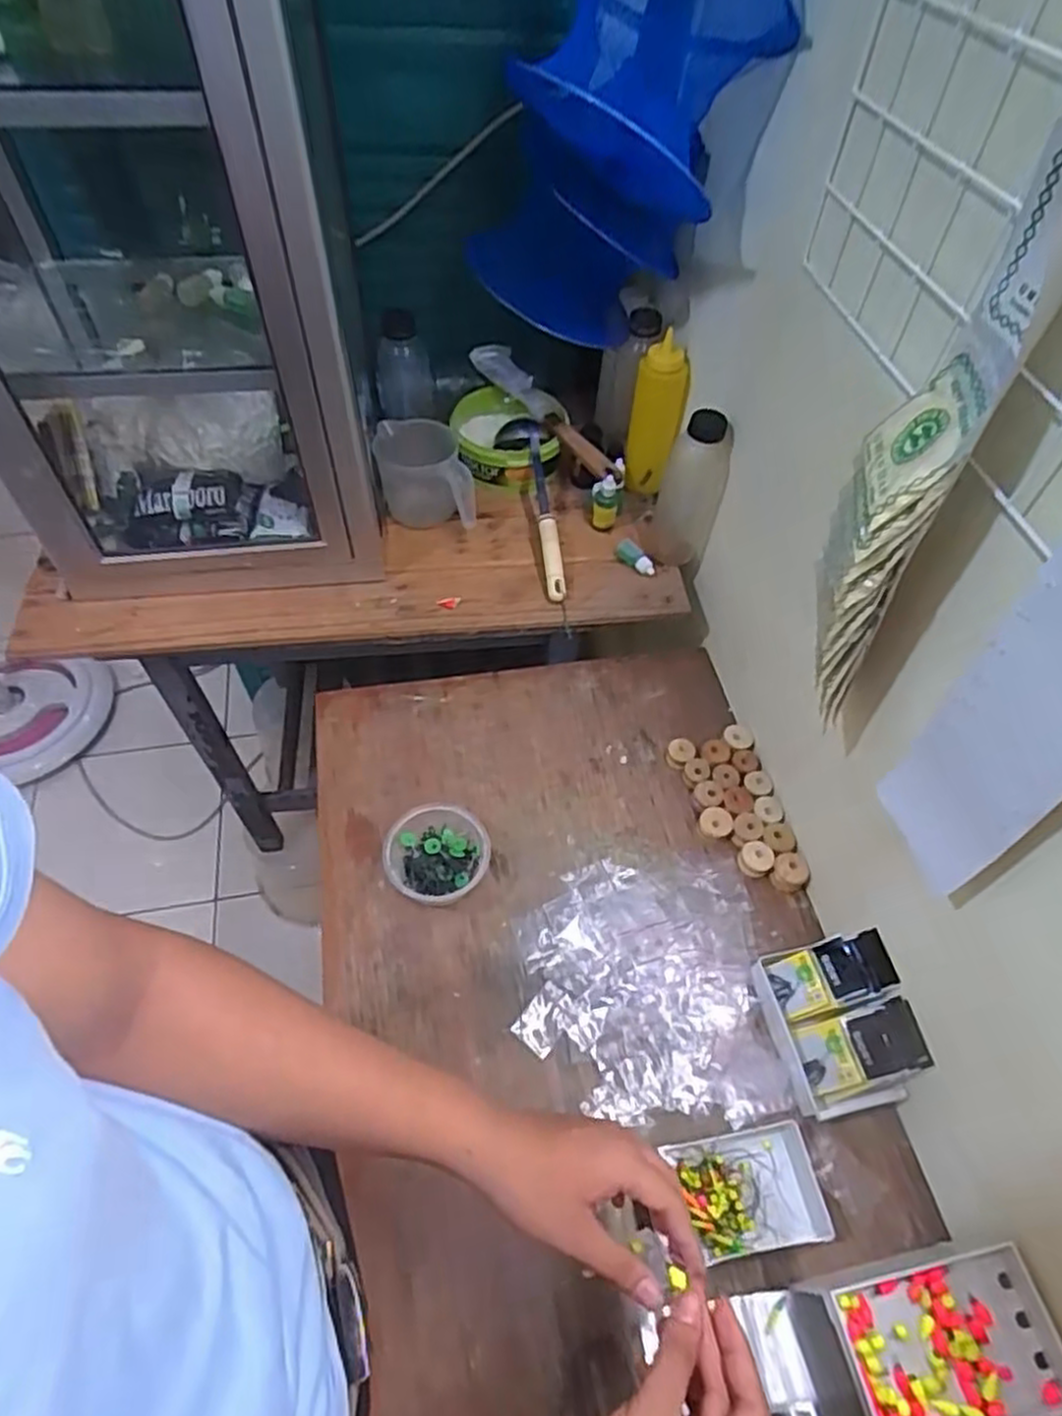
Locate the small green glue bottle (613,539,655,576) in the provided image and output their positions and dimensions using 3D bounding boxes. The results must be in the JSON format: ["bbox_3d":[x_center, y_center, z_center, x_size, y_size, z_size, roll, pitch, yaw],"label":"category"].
[{"bbox_3d":[0.131,-0.188,0.926,0.060,0.024,0.025,38,61,21],"label":"small green glue bottle"}]

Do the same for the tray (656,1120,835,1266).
[{"bbox_3d":[0.180,0.396,0.606,0.120,0.020,0.083,-7,56,-8],"label":"tray"}]

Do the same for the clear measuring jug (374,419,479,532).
[{"bbox_3d":[-0.133,-0.295,0.936,0.118,0.093,0.107,-4,55,-6],"label":"clear measuring jug"}]

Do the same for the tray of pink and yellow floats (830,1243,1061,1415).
[{"bbox_3d":[0.288,0.432,0.500,0.145,0.022,0.089,-8,56,-8],"label":"tray of pink and yellow floats"}]

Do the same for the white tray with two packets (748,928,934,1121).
[{"bbox_3d":[0.272,0.278,0.658,0.098,0.075,0.138,-8,56,-8],"label":"white tray with two packets"}]

